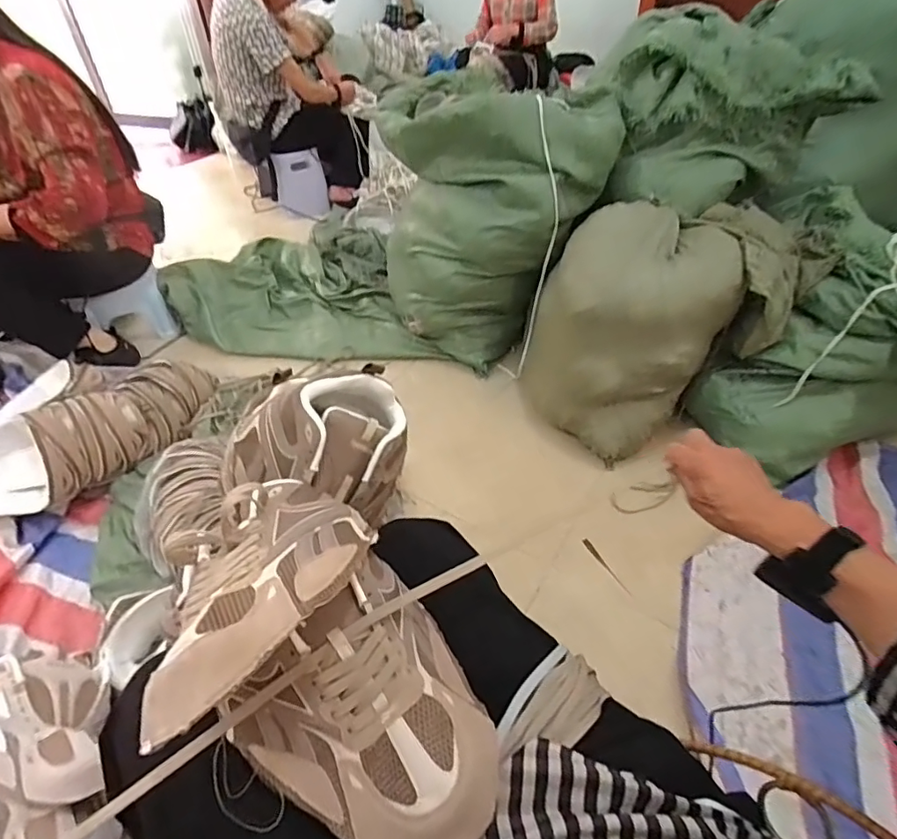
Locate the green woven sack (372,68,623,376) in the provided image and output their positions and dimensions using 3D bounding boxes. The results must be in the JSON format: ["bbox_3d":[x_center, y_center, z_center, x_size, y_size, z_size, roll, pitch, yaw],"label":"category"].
[{"bbox_3d":[0.099,-0.506,1.386,0.576,0.602,0.382,12,45,14],"label":"green woven sack"}]

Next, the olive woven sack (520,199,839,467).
[{"bbox_3d":[0.507,-0.217,1.212,0.588,0.418,0.346,-13,45,-12],"label":"olive woven sack"}]

